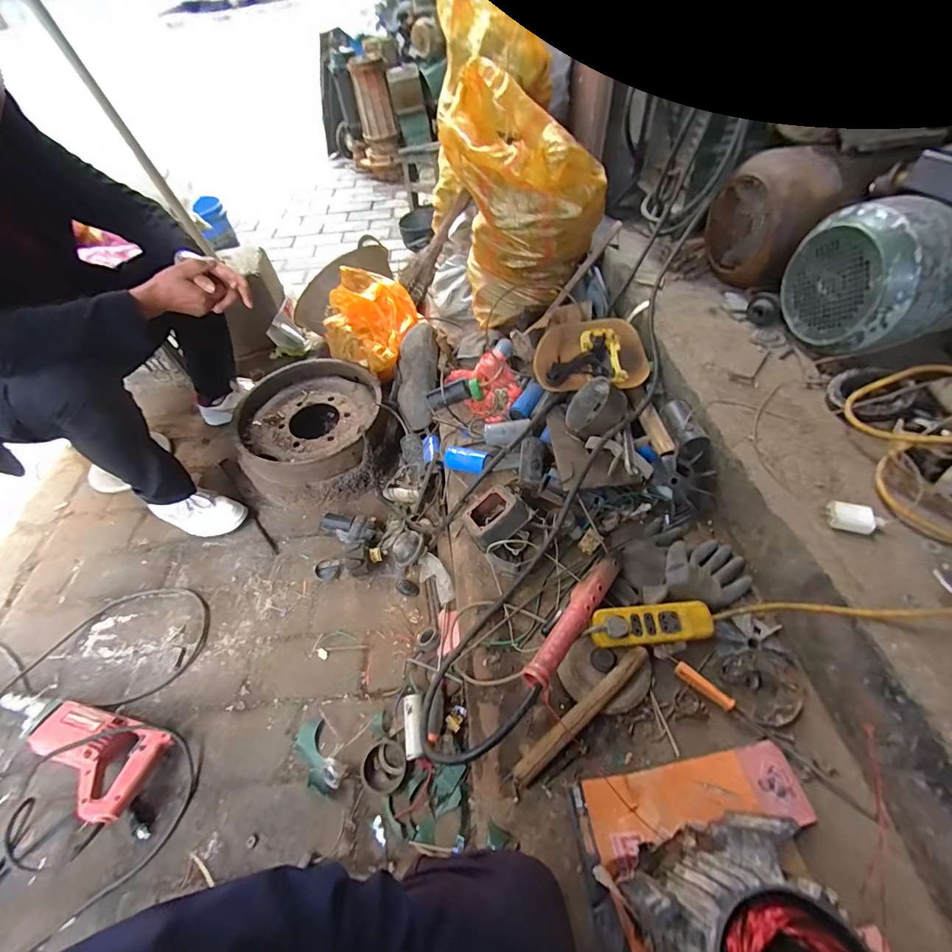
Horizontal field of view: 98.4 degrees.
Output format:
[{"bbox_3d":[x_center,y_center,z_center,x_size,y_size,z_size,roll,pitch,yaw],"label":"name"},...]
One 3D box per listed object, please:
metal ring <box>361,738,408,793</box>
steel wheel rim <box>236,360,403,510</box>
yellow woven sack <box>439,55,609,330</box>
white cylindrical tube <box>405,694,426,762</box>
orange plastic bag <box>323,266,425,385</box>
[{"bbox_3d":[-0.161,0.514,0.727,0.080,0.015,0.079,-2,52,2],"label":"metal ring"},{"bbox_3d":[-0.447,-0.134,1.161,0.411,0.164,0.457,-22,54,-13],"label":"steel wheel rim"},{"bbox_3d":[0.096,-0.613,0.988,0.302,0.468,0.326,-36,59,-22],"label":"yellow woven sack"},{"bbox_3d":[-0.113,0.460,0.756,0.032,0.031,0.100,-7,52,-2],"label":"white cylindrical tube"},{"bbox_3d":[-0.297,-0.444,1.205,0.277,0.190,0.244,26,58,21],"label":"orange plastic bag"}]

